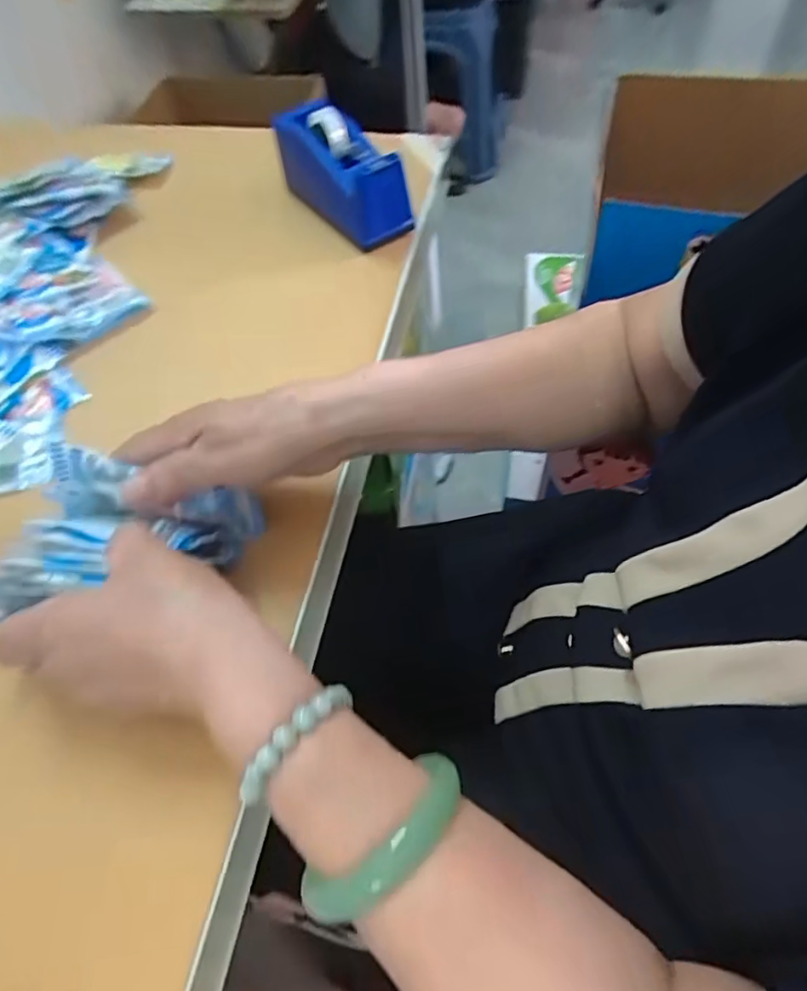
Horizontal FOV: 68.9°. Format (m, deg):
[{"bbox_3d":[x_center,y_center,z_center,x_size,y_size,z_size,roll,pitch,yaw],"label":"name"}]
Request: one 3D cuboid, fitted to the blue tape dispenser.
[{"bbox_3d":[-0.057,-0.296,0.539,0.056,0.081,0.145,-33,60,-17],"label":"blue tape dispenser"}]

